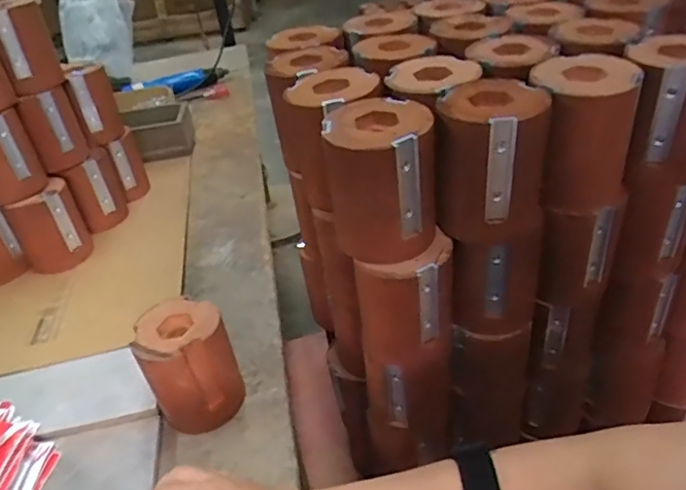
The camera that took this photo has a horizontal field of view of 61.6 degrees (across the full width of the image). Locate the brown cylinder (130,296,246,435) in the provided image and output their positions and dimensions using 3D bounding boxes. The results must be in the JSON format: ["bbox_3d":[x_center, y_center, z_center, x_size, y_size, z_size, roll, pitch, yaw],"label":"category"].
[{"bbox_3d":[-0.139,0.109,0.524,0.077,0.097,0.070,-22,38,-21],"label":"brown cylinder"}]

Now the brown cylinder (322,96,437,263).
[{"bbox_3d":[0.029,-0.047,0.434,0.078,0.099,0.077,-7,35,-1],"label":"brown cylinder"}]

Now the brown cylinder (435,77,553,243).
[{"bbox_3d":[0.113,-0.064,0.440,0.078,0.101,0.075,1,36,11],"label":"brown cylinder"}]

